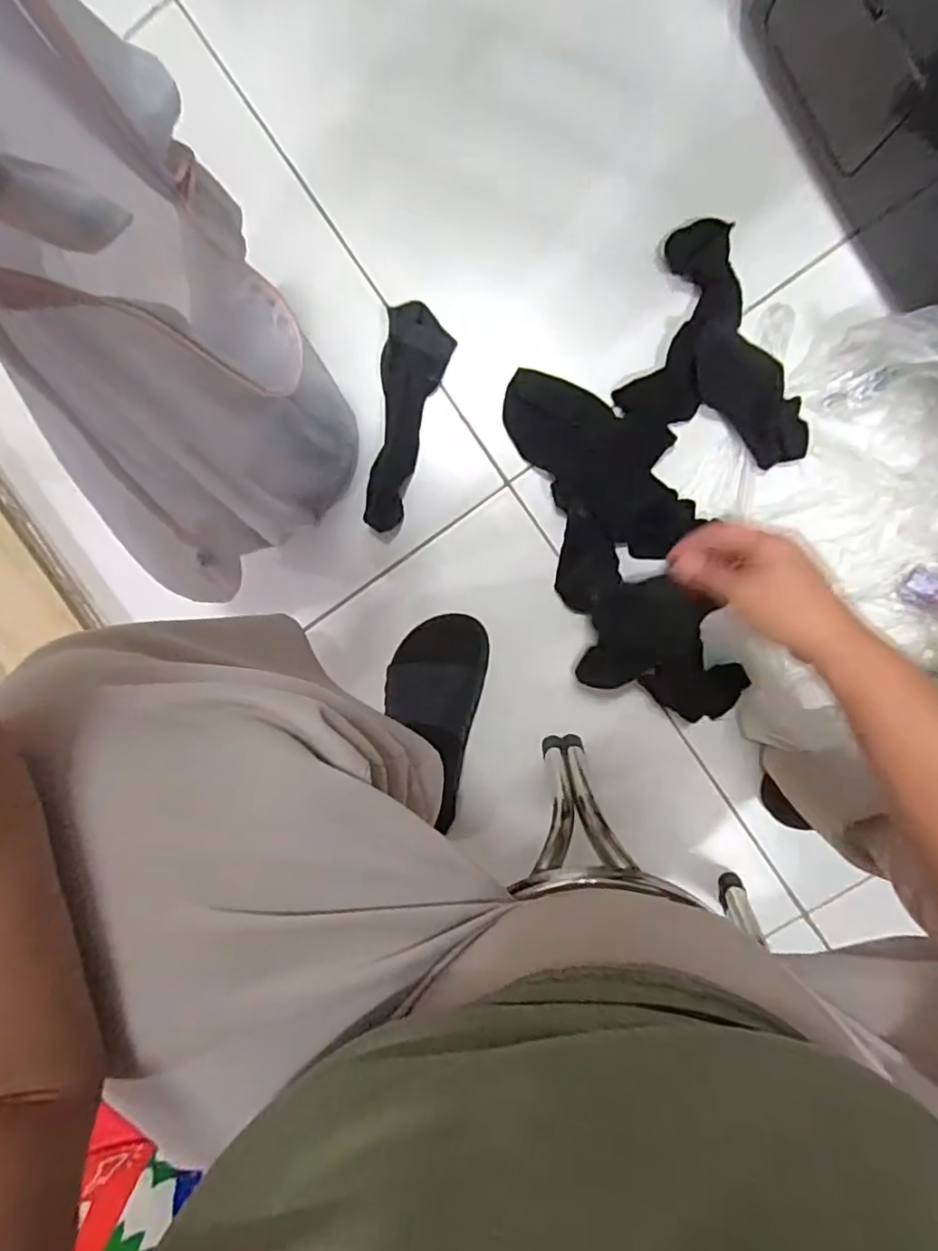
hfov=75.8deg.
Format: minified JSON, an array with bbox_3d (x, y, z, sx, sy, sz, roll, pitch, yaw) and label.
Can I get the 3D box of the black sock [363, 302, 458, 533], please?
[{"bbox_3d":[-0.066,-0.216,0.634,0.069,0.033,0.235,9,98,3],"label":"black sock"}]

